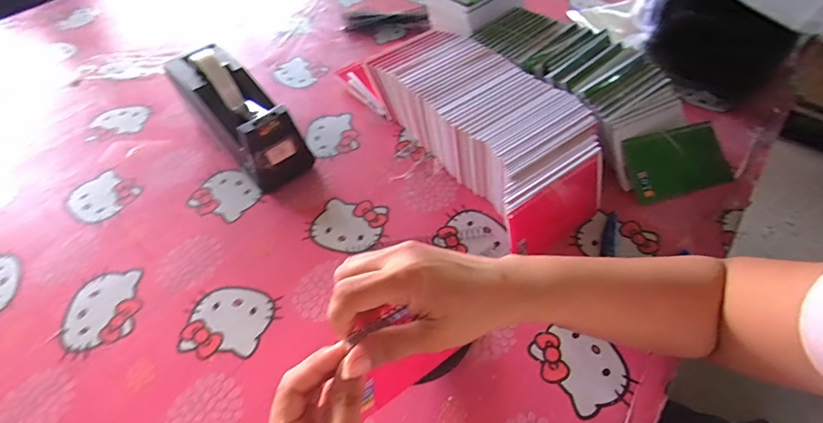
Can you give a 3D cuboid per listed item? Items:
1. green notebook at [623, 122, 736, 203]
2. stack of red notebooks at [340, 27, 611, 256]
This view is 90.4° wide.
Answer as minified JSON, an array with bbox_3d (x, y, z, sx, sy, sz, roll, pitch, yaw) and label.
[{"bbox_3d":[0.320,-0.060,0.490,0.131,0.010,0.076,-13,85,-10],"label":"green notebook"},{"bbox_3d":[0.075,-0.121,0.514,0.164,0.079,0.359,-28,56,-18],"label":"stack of red notebooks"}]

